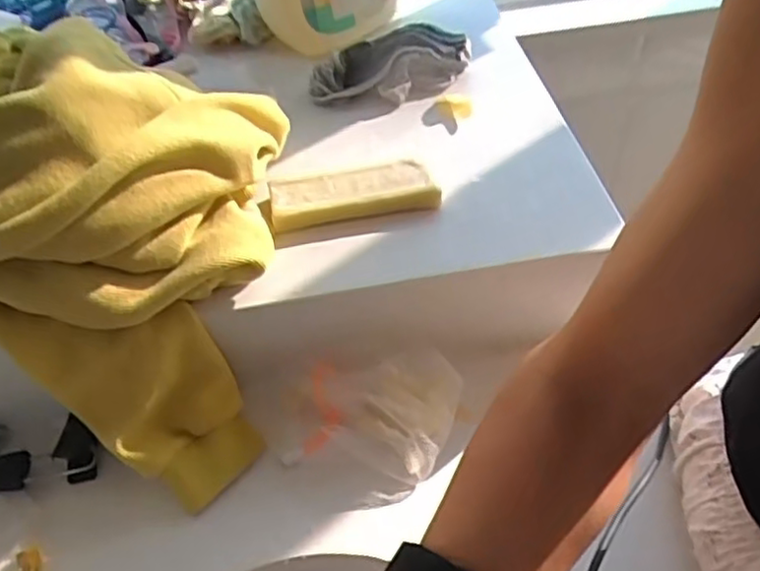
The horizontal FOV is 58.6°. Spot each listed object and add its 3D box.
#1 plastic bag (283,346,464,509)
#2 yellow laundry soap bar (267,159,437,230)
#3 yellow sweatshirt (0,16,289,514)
[{"bbox_3d":[-0.006,0.100,0.494,0.133,0.037,0.103,-8,48,-2],"label":"plastic bag"},{"bbox_3d":[-0.021,-0.071,0.535,0.127,0.020,0.051,-9,48,-3],"label":"yellow laundry soap bar"},{"bbox_3d":[-0.221,-0.063,0.525,0.357,0.239,0.261,19,52,21],"label":"yellow sweatshirt"}]

